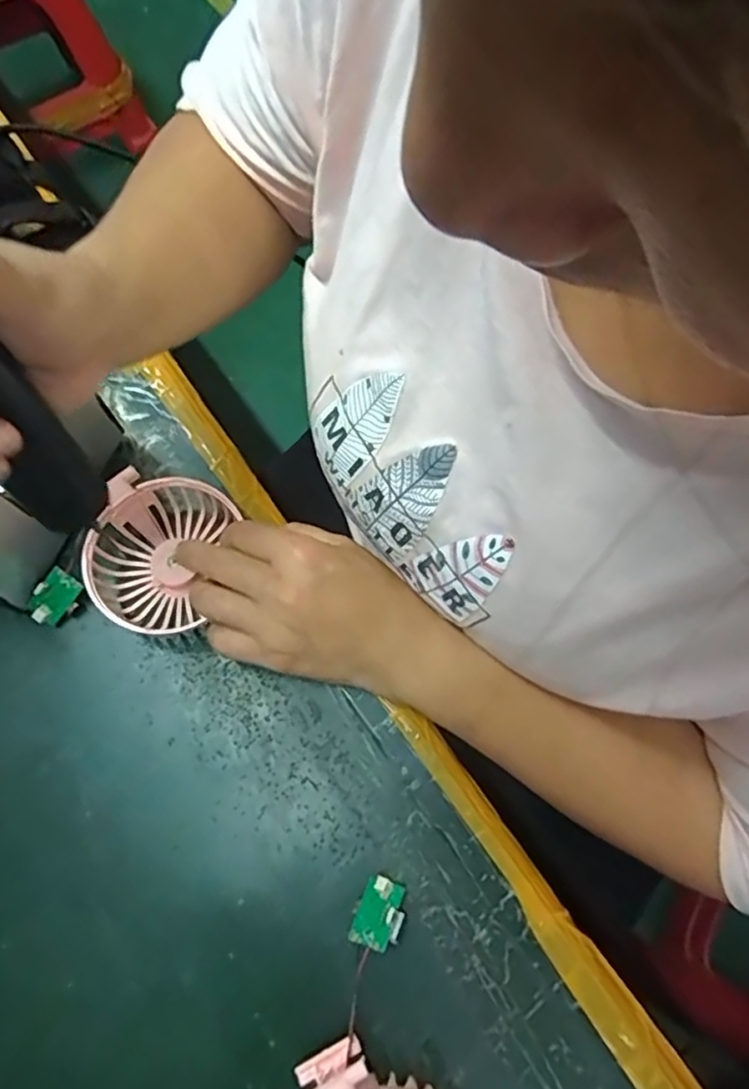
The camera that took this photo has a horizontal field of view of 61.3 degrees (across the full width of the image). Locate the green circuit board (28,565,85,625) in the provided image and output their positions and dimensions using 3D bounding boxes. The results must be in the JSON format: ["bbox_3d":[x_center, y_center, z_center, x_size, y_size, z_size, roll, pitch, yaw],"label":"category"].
[{"bbox_3d":[-0.181,0.030,0.358,0.031,0.004,0.022,-45,100,1],"label":"green circuit board"}]

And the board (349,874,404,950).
[{"bbox_3d":[0.002,0.182,0.313,0.024,0.007,0.031,12,51,19],"label":"board"}]

